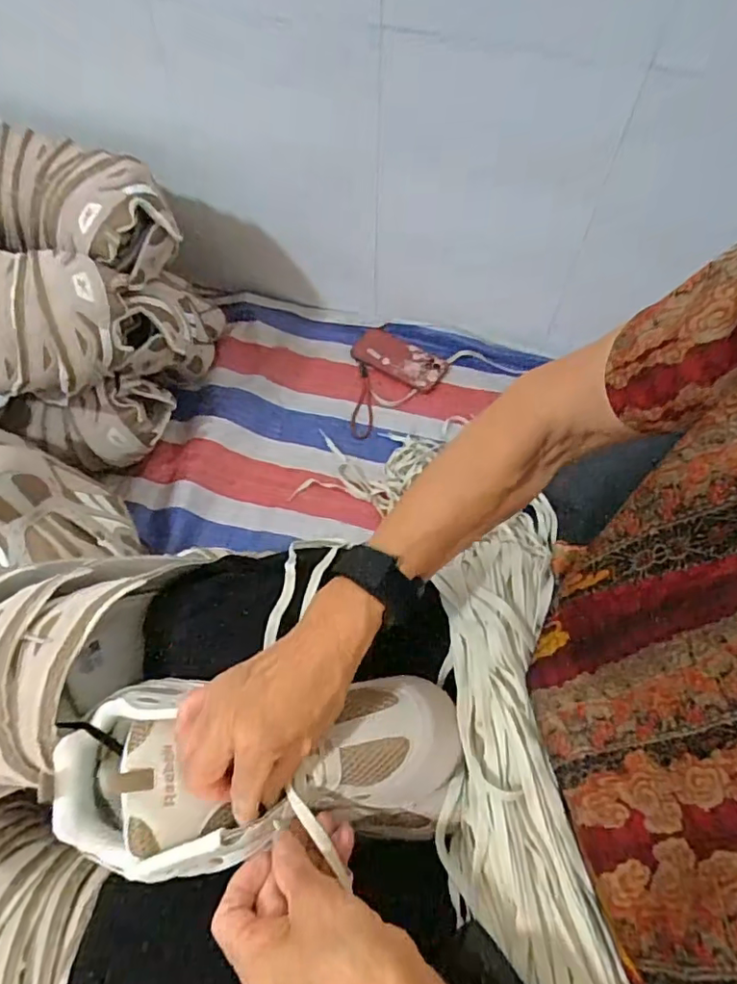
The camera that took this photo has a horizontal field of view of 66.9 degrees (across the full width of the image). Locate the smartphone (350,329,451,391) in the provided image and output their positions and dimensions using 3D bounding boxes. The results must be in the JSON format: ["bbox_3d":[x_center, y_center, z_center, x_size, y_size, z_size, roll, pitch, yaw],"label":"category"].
[{"bbox_3d":[0.051,-0.228,0.962,0.161,0.016,0.076,31,65,16],"label":"smartphone"}]

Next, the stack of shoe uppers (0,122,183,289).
[{"bbox_3d":[-0.413,-0.372,0.731,0.312,0.123,0.165,18,62,10],"label":"stack of shoe uppers"}]

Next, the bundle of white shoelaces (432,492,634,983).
[{"bbox_3d":[0.102,0.179,0.372,0.106,0.058,0.344,-1,60,-1],"label":"bundle of white shoelaces"}]

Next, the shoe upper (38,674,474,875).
[{"bbox_3d":[-0.070,0.179,0.373,0.257,0.077,0.111,-3,60,-5],"label":"shoe upper"}]

